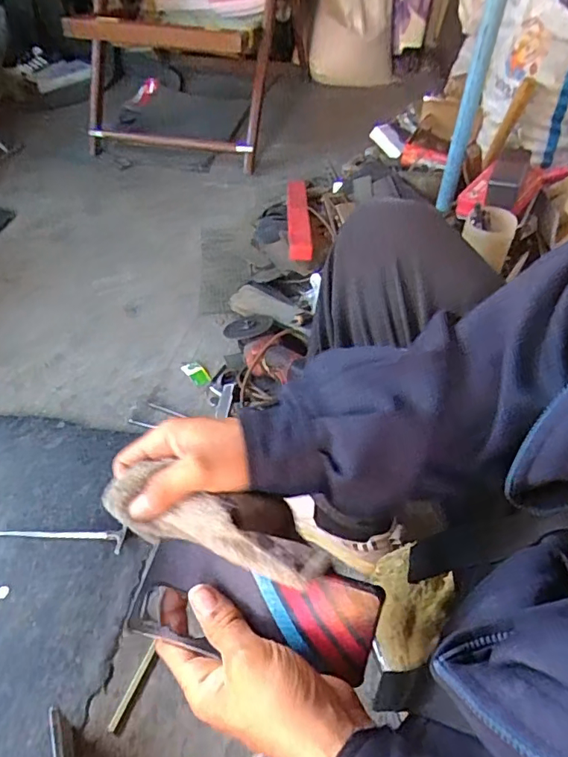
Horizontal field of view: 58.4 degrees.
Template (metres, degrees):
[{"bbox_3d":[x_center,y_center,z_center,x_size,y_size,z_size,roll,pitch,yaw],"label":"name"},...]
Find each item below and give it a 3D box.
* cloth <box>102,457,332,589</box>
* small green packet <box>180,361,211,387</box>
[{"bbox_3d":[-0.053,0.102,0.352,0.153,0.042,0.040,15,47,19],"label":"cloth"},{"bbox_3d":[-0.167,-0.010,0.969,0.032,0.012,0.065,-29,57,-28],"label":"small green packet"}]

